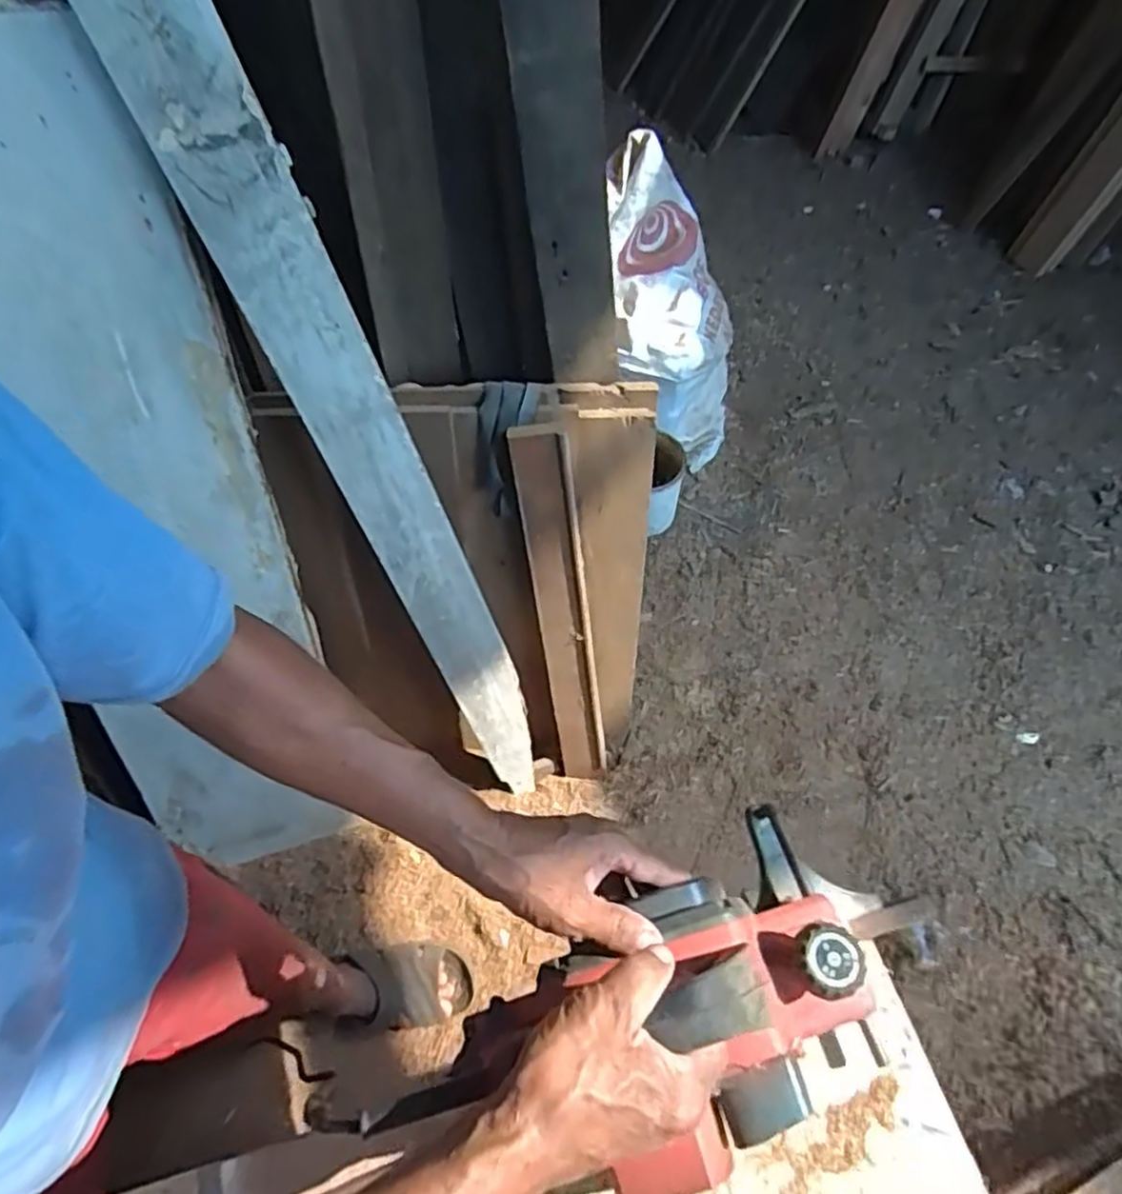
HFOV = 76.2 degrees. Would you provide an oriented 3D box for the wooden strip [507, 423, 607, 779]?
[{"bbox_3d":[0.010,0.059,1.124,0.082,0.692,0.032,-12,39,-5],"label":"wooden strip"}]

